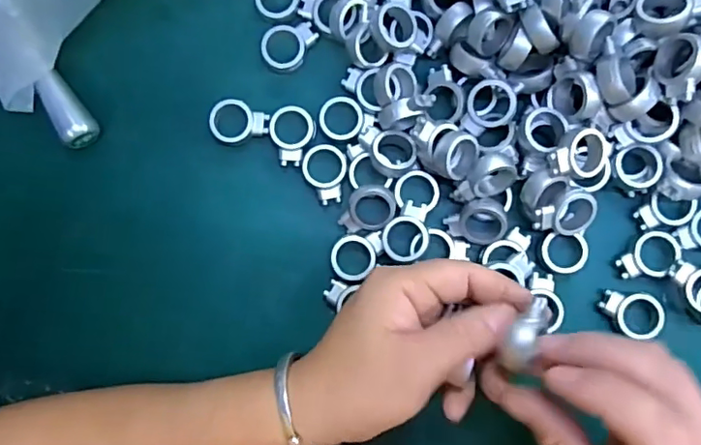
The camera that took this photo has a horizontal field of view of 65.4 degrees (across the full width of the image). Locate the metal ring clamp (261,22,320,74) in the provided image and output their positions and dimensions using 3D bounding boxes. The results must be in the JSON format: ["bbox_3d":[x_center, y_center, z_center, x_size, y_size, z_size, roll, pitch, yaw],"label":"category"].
[{"bbox_3d":[-0.036,-0.104,0.321,0.034,0.006,0.026,-31,87,0],"label":"metal ring clamp"}]

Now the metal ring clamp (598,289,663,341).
[{"bbox_3d":[0.159,0.050,0.307,0.034,0.010,0.024,18,88,3],"label":"metal ring clamp"}]

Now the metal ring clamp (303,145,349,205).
[{"bbox_3d":[-0.015,-0.028,0.316,0.025,0.004,0.034,-2,87,2],"label":"metal ring clamp"}]

